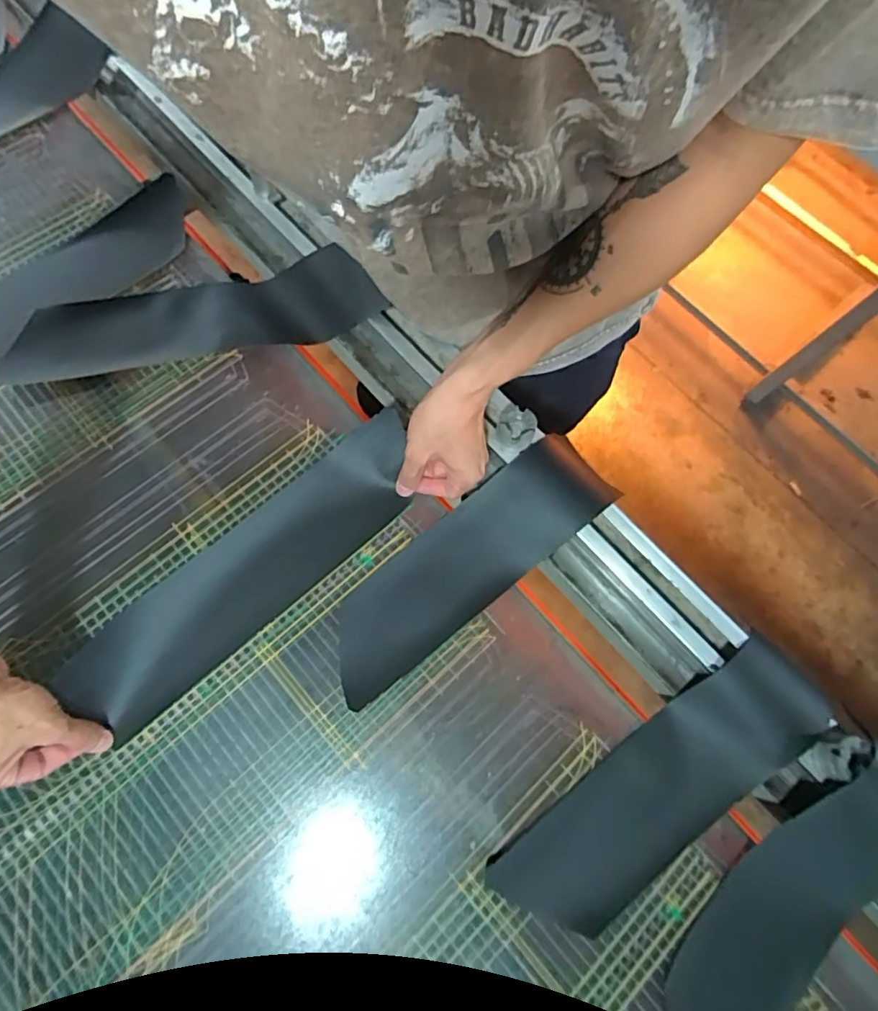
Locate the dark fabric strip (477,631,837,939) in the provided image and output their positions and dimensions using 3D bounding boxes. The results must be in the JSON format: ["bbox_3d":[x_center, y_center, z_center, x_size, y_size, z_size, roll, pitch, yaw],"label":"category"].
[{"bbox_3d":[0.193,0.238,0.450,0.306,0.025,0.094,-36,77,-11],"label":"dark fabric strip"}]

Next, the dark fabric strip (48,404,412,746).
[{"bbox_3d":[-0.170,0.055,0.494,0.364,0.039,0.096,-41,78,-13],"label":"dark fabric strip"}]

